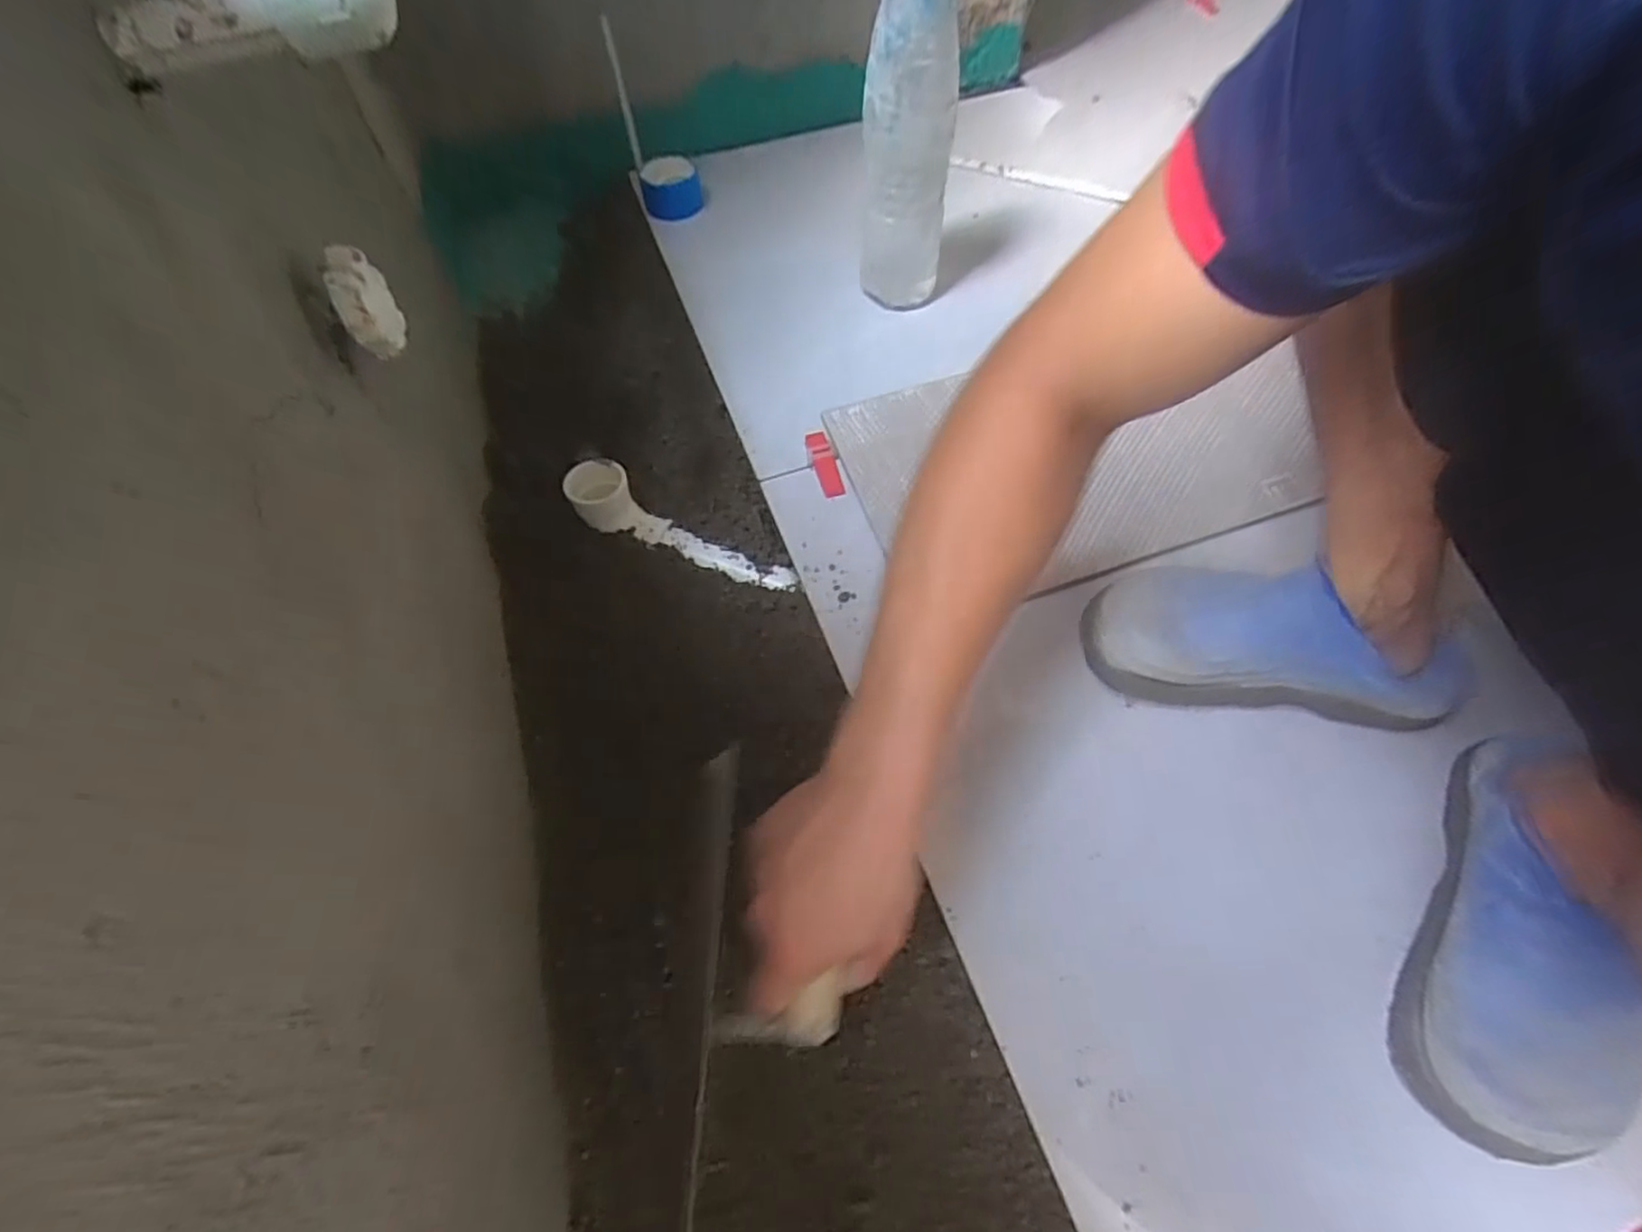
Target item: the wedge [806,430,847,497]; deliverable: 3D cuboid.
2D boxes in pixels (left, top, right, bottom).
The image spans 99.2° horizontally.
[{"bbox_3d":[0.003,-0.151,0.688,0.021,0.017,0.077,-16,61,-7],"label":"wedge"}]

